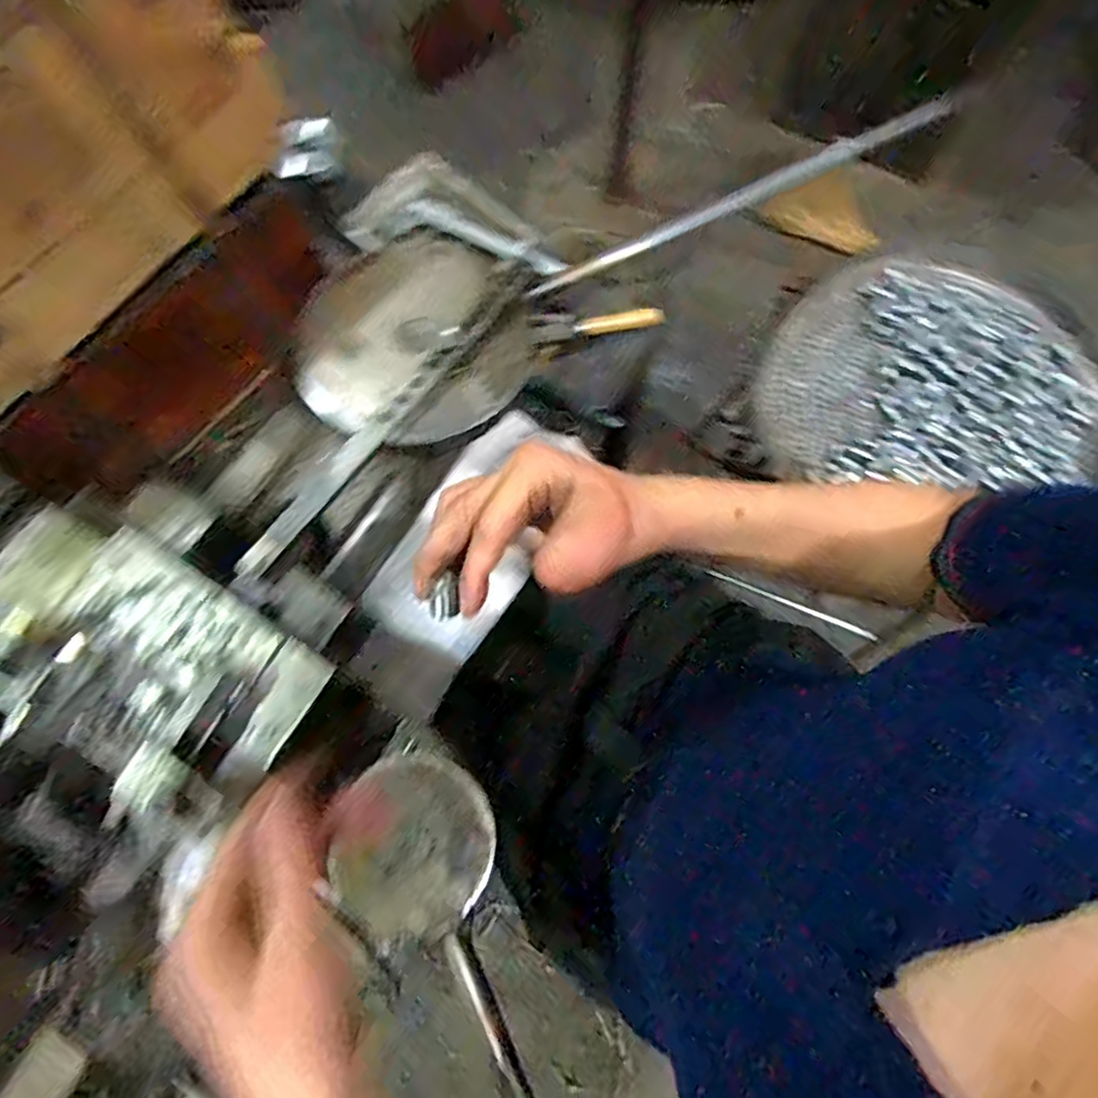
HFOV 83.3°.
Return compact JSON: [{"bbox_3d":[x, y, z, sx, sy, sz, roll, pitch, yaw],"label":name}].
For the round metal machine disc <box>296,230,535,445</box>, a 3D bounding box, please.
[{"bbox_3d":[-0.112,-0.181,0.507,0.185,0.024,0.194,0,73,1],"label":"round metal machine disc"}]

